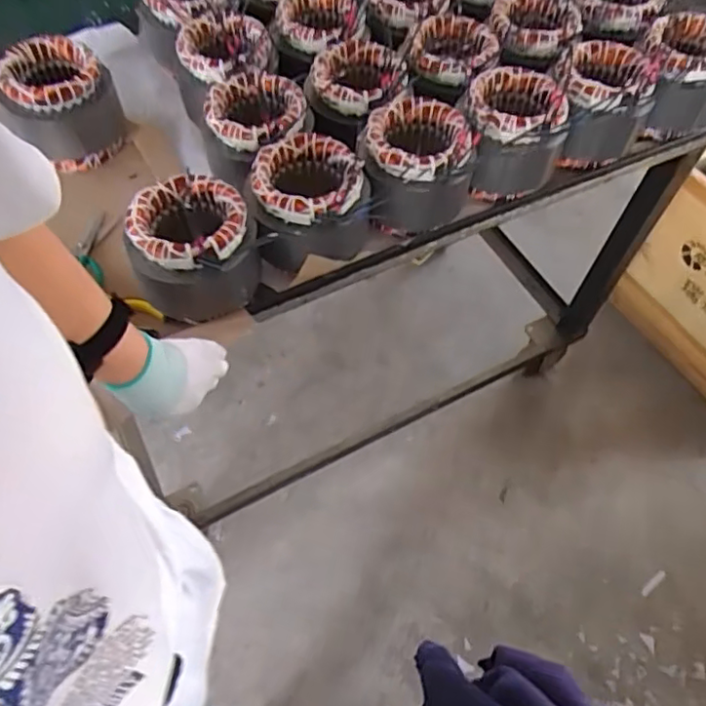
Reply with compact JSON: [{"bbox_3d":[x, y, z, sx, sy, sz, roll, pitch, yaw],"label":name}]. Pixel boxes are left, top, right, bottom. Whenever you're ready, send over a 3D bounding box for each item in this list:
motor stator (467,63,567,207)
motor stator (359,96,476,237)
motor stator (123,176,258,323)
[{"bbox_3d":[0.218,-0.309,0.837,0.126,0.129,0.133,5,58,2],"label":"motor stator"},{"bbox_3d":[0.079,-0.245,0.798,0.133,0.119,0.143,4,58,1],"label":"motor stator"},{"bbox_3d":[-0.184,-0.124,0.715,0.157,0.132,0.153,5,58,2],"label":"motor stator"}]

